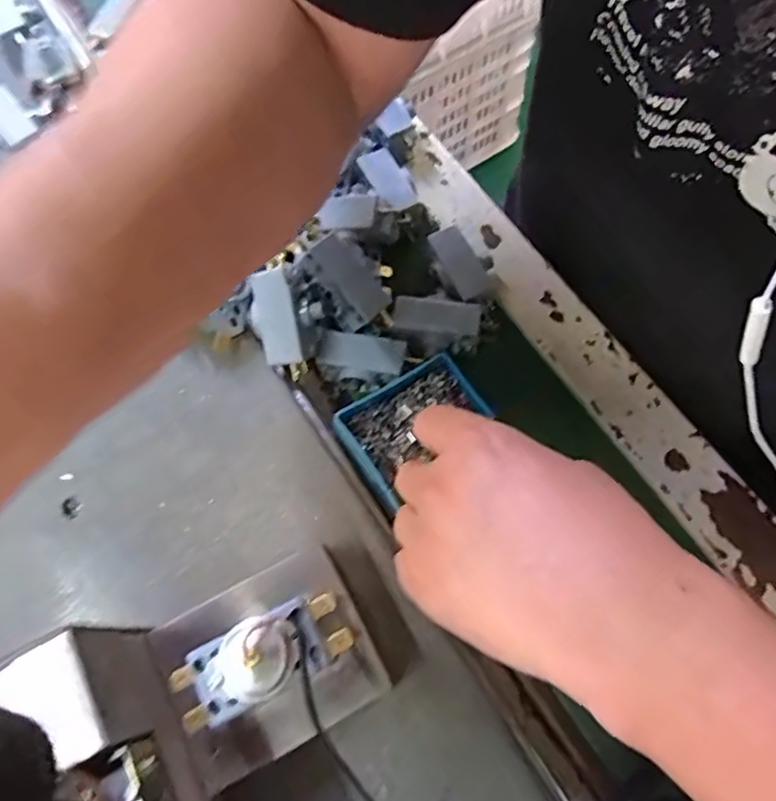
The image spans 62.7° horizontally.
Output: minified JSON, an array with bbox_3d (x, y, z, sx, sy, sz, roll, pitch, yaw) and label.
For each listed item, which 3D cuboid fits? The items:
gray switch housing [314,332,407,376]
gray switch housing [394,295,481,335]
[{"bbox_3d":[-0.014,-0.025,0.339,0.045,0.011,0.018,11,69,7],"label":"gray switch housing"},{"bbox_3d":[0.026,-0.045,0.345,0.045,0.012,0.019,7,68,5],"label":"gray switch housing"}]

